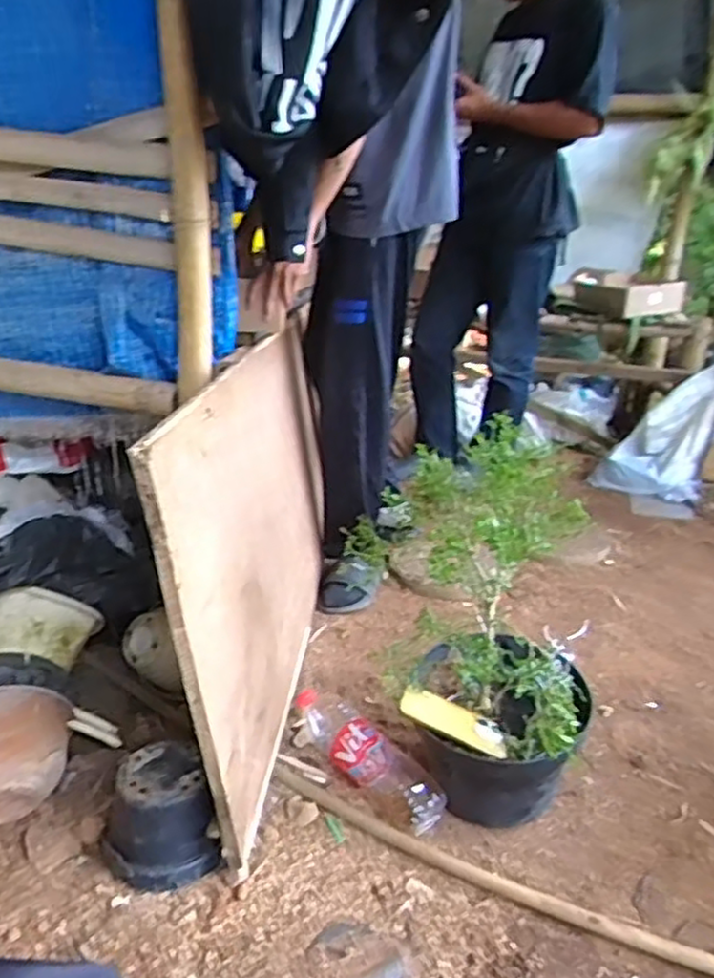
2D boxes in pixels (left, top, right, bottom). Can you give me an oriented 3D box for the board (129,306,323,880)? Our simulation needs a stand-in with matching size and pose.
[{"bbox_3d":[-0.149,0.073,1.319,0.026,0.628,1.017,-6,20,9],"label":"board"}]

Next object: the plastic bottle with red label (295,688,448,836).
[{"bbox_3d":[0.005,0.433,1.186,0.092,0.086,0.343,-14,26,-41],"label":"plastic bottle with red label"}]

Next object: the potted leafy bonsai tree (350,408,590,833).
[{"bbox_3d":[0.160,0.210,1.053,0.337,0.542,0.272,4,19,-1],"label":"potted leafy bonsai tree"}]

